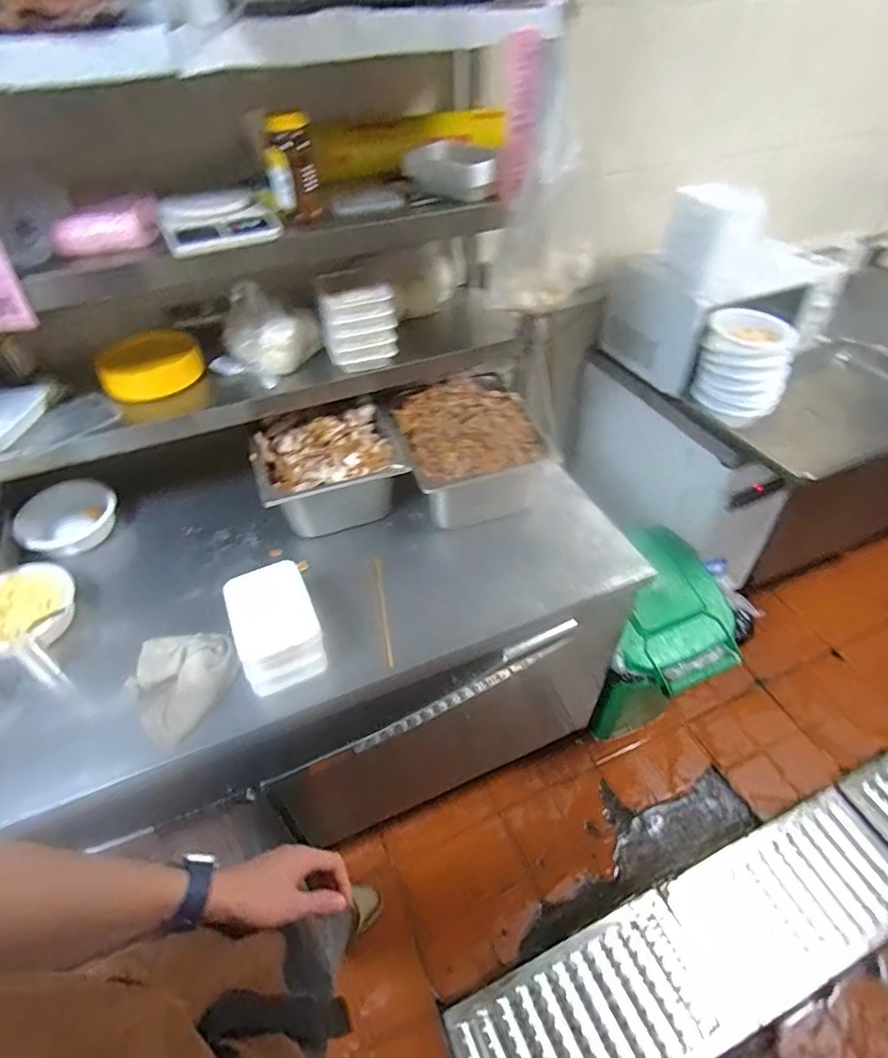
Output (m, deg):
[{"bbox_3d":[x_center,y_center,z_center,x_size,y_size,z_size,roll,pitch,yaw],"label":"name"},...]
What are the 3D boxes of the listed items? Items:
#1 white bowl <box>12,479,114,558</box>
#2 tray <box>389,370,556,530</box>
[{"bbox_3d":[-0.715,-0.021,1.062,0.167,0.062,0.158,-1,46,1],"label":"white bowl"},{"bbox_3d":[0.052,-0.141,1.093,0.260,0.170,0.317,-13,47,-10],"label":"tray"}]

